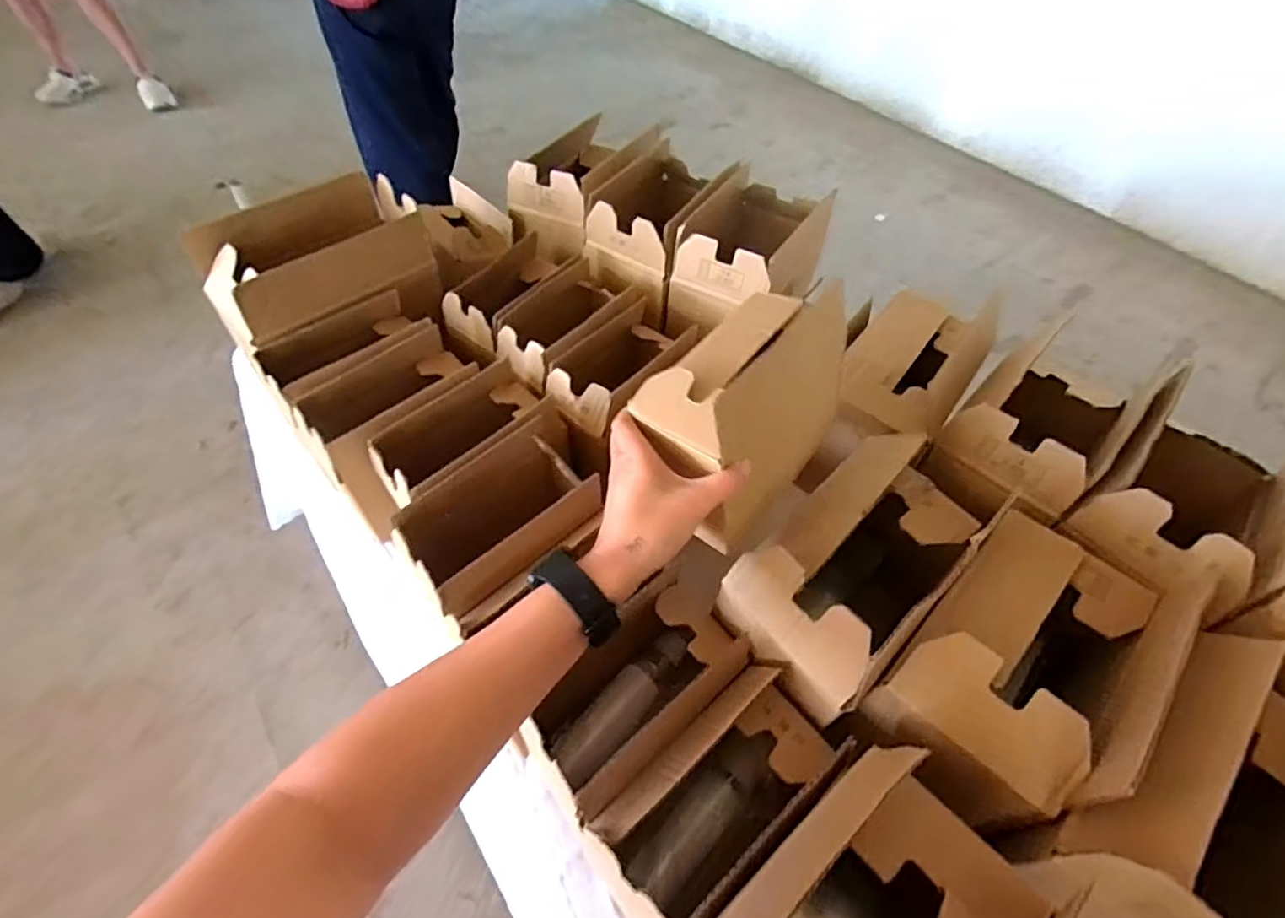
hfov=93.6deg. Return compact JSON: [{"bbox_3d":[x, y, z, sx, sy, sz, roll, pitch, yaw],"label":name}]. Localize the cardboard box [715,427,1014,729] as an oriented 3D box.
[{"bbox_3d":[0.185,0.111,0.554,0.133,0.213,0.264,37,56,23],"label":"cardboard box"}]

